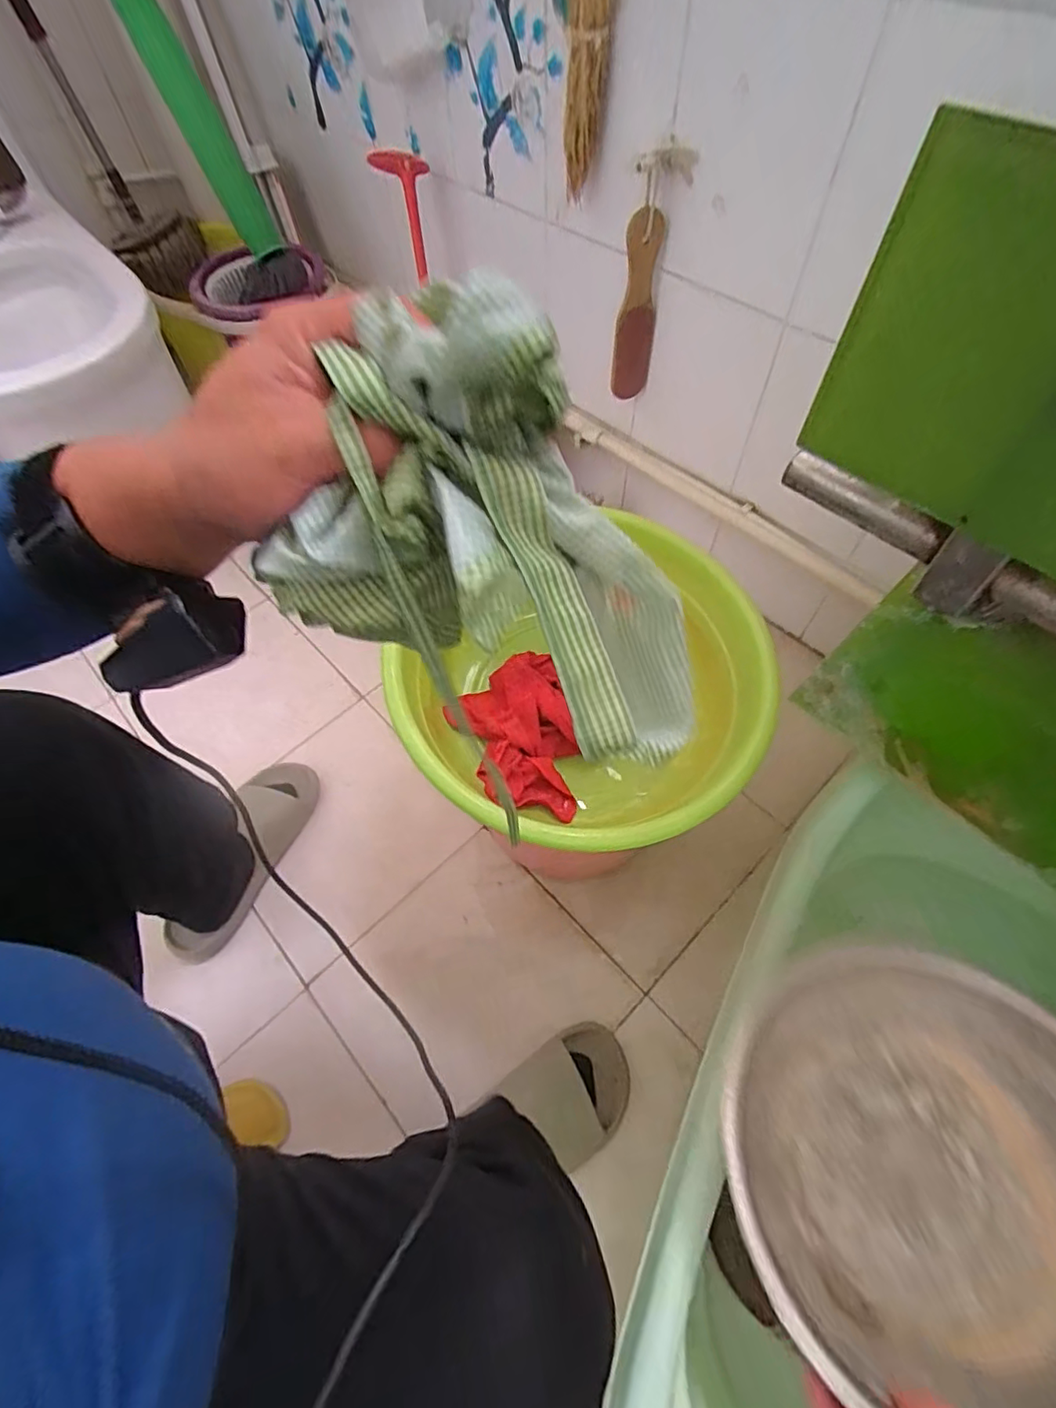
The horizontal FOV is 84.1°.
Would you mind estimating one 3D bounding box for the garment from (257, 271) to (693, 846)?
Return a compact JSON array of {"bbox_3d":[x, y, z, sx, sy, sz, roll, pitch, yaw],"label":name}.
[{"bbox_3d":[-0.007,-0.051,0.224,0.151,0.145,0.114,34,66,19],"label":"garment"}]

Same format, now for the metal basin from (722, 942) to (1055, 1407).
[{"bbox_3d":[0.261,0.303,0.384,0.240,0.098,0.244,-1,60,2],"label":"metal basin"}]

